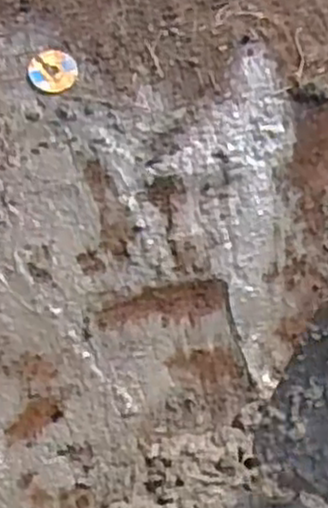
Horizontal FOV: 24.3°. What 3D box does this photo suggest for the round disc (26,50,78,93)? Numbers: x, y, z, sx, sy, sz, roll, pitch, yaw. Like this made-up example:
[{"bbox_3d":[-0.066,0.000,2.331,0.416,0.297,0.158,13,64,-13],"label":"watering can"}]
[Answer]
[{"bbox_3d":[-0.148,-0.245,1.019,0.062,0.010,0.061,0,75,0],"label":"round disc"}]

